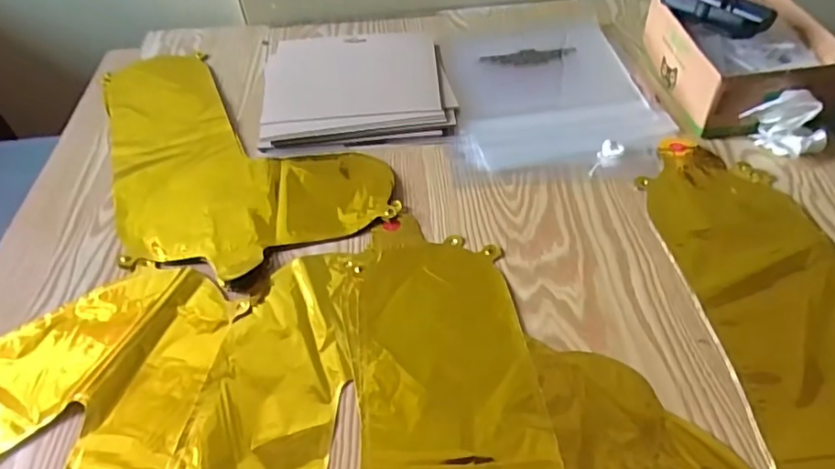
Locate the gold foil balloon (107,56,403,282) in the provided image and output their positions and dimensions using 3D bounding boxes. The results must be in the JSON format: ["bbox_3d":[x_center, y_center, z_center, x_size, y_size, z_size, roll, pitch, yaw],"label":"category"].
[{"bbox_3d":[-0.206,-0.105,0.596,0.239,0.007,0.392,-22,49,-15],"label":"gold foil balloon"}]

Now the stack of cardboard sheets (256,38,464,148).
[{"bbox_3d":[-0.070,-0.173,0.633,0.208,0.016,0.195,-6,46,0],"label":"stack of cardboard sheets"}]

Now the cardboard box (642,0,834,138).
[{"bbox_3d":[0.327,-0.188,0.573,0.130,0.069,0.197,-5,46,1],"label":"cardboard box"}]

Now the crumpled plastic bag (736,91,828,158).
[{"bbox_3d":[0.342,-0.104,0.511,0.044,0.051,0.065,-38,54,-26],"label":"crumpled plastic bag"}]

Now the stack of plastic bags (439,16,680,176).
[{"bbox_3d":[0.145,-0.167,0.626,0.217,0.014,0.283,-5,46,1],"label":"stack of plastic bags"}]

